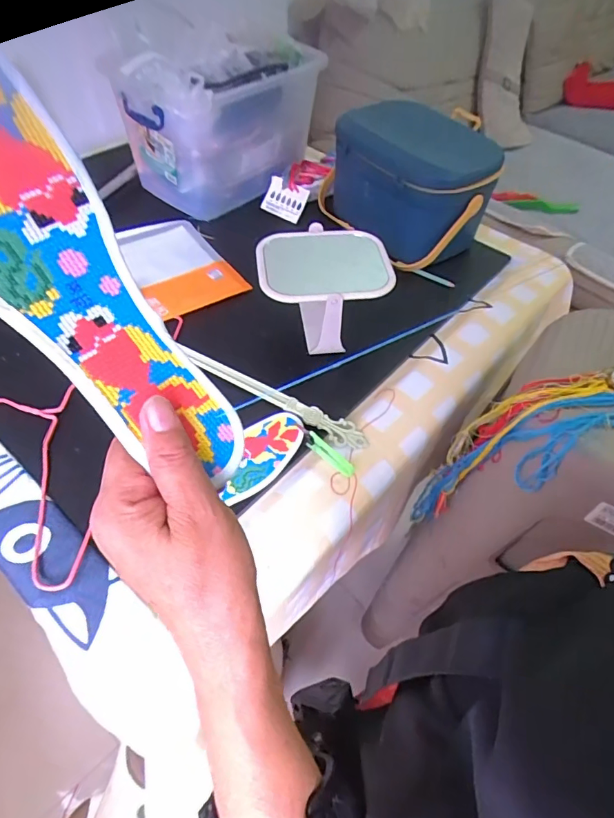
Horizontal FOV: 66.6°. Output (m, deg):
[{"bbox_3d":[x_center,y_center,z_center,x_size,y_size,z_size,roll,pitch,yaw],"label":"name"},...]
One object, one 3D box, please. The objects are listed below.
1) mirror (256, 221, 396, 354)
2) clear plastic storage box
[{"bbox_3d":[0.020,-0.166,0.660,0.172,0.103,0.159,-3,53,-6],"label":"mirror"},{"bbox_3d":[-0.148,-0.507,0.828,0.191,0.228,0.297,34,58,21],"label":"clear plastic storage box"}]

